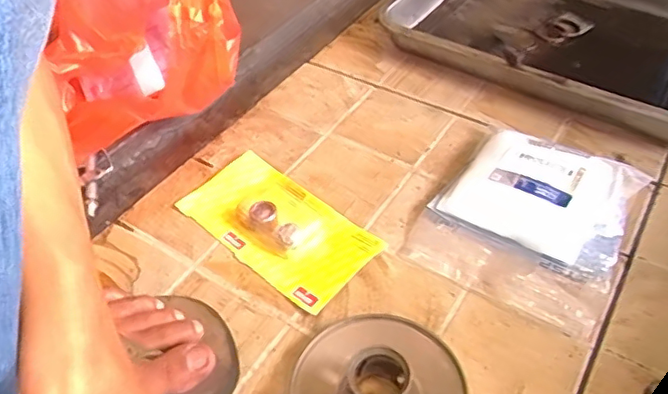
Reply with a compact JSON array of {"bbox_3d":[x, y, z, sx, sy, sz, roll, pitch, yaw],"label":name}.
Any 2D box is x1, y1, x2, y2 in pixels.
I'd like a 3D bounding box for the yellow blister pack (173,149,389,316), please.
[{"bbox_3d":[-0.051,0.022,0.501,0.175,0.015,0.088,35,56,29],"label":"yellow blister pack"}]

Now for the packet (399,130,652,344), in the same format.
[{"bbox_3d":[0.167,0.012,0.491,0.162,0.038,0.178,25,52,22],"label":"packet"}]

